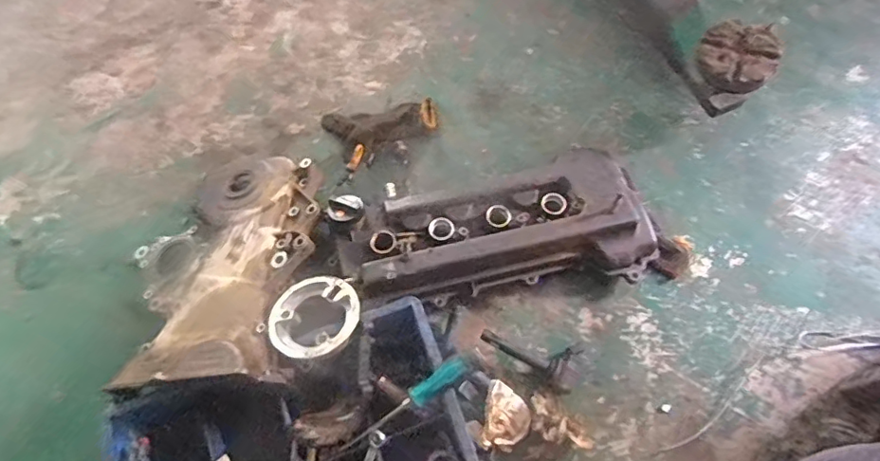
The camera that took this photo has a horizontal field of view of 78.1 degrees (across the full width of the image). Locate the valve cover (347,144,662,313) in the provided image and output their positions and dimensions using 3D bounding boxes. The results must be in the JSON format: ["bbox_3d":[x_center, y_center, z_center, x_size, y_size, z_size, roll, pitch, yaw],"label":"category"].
[{"bbox_3d":[0.092,-0.003,0.830,0.476,0.106,0.207,-13,65,-2],"label":"valve cover"}]

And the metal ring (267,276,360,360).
[{"bbox_3d":[-0.171,0.115,0.734,0.114,0.040,0.119,-2,65,3],"label":"metal ring"}]

